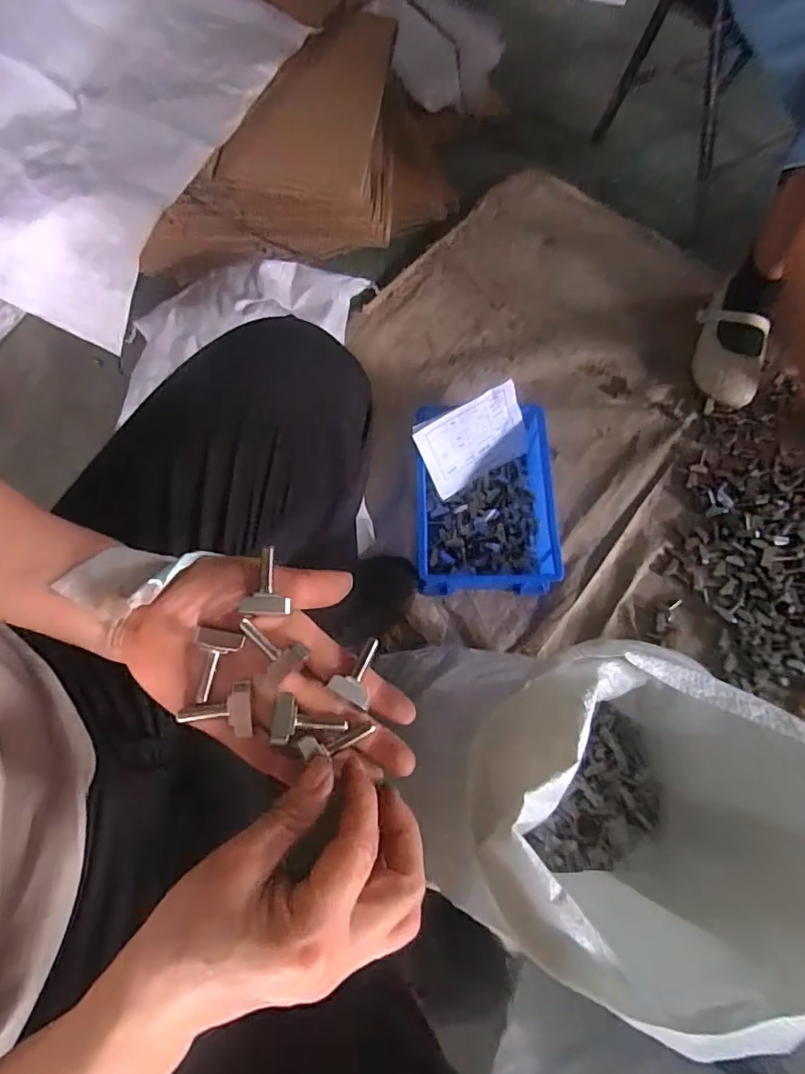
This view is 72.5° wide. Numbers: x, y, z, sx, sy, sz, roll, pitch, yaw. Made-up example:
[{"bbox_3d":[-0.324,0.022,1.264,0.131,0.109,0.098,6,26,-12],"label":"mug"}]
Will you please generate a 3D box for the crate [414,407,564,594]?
[{"bbox_3d":[0.112,-0.050,0.724,0.183,0.074,0.242,-1,69,-1],"label":"crate"}]

